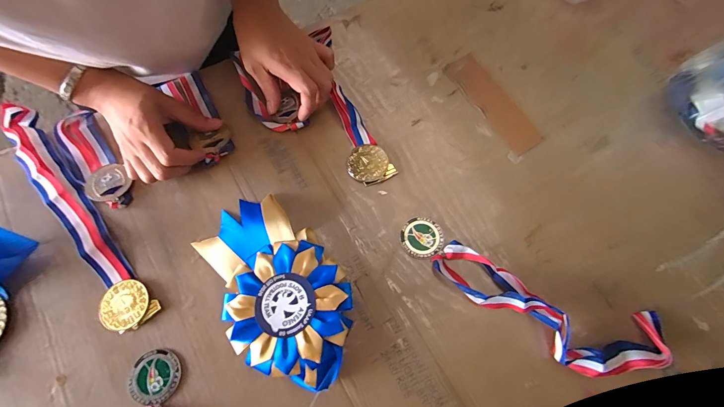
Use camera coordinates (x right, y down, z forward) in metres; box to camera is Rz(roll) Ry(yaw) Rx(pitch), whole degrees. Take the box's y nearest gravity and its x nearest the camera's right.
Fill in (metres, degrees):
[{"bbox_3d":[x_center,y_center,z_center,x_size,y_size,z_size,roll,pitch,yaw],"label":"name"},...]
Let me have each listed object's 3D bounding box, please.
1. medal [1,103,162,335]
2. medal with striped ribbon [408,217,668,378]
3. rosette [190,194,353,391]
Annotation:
[{"bbox_3d":[-0.333,0.007,0.371,0.047,0.013,0.317,-39,77,-14],"label":"medal"},{"bbox_3d":[0.174,0.102,0.348,0.286,0.029,0.086,23,72,6],"label":"medal with striped ribbon"},{"bbox_3d":[-0.089,0.086,0.340,0.124,0.036,0.208,-34,76,-12],"label":"rosette"}]

